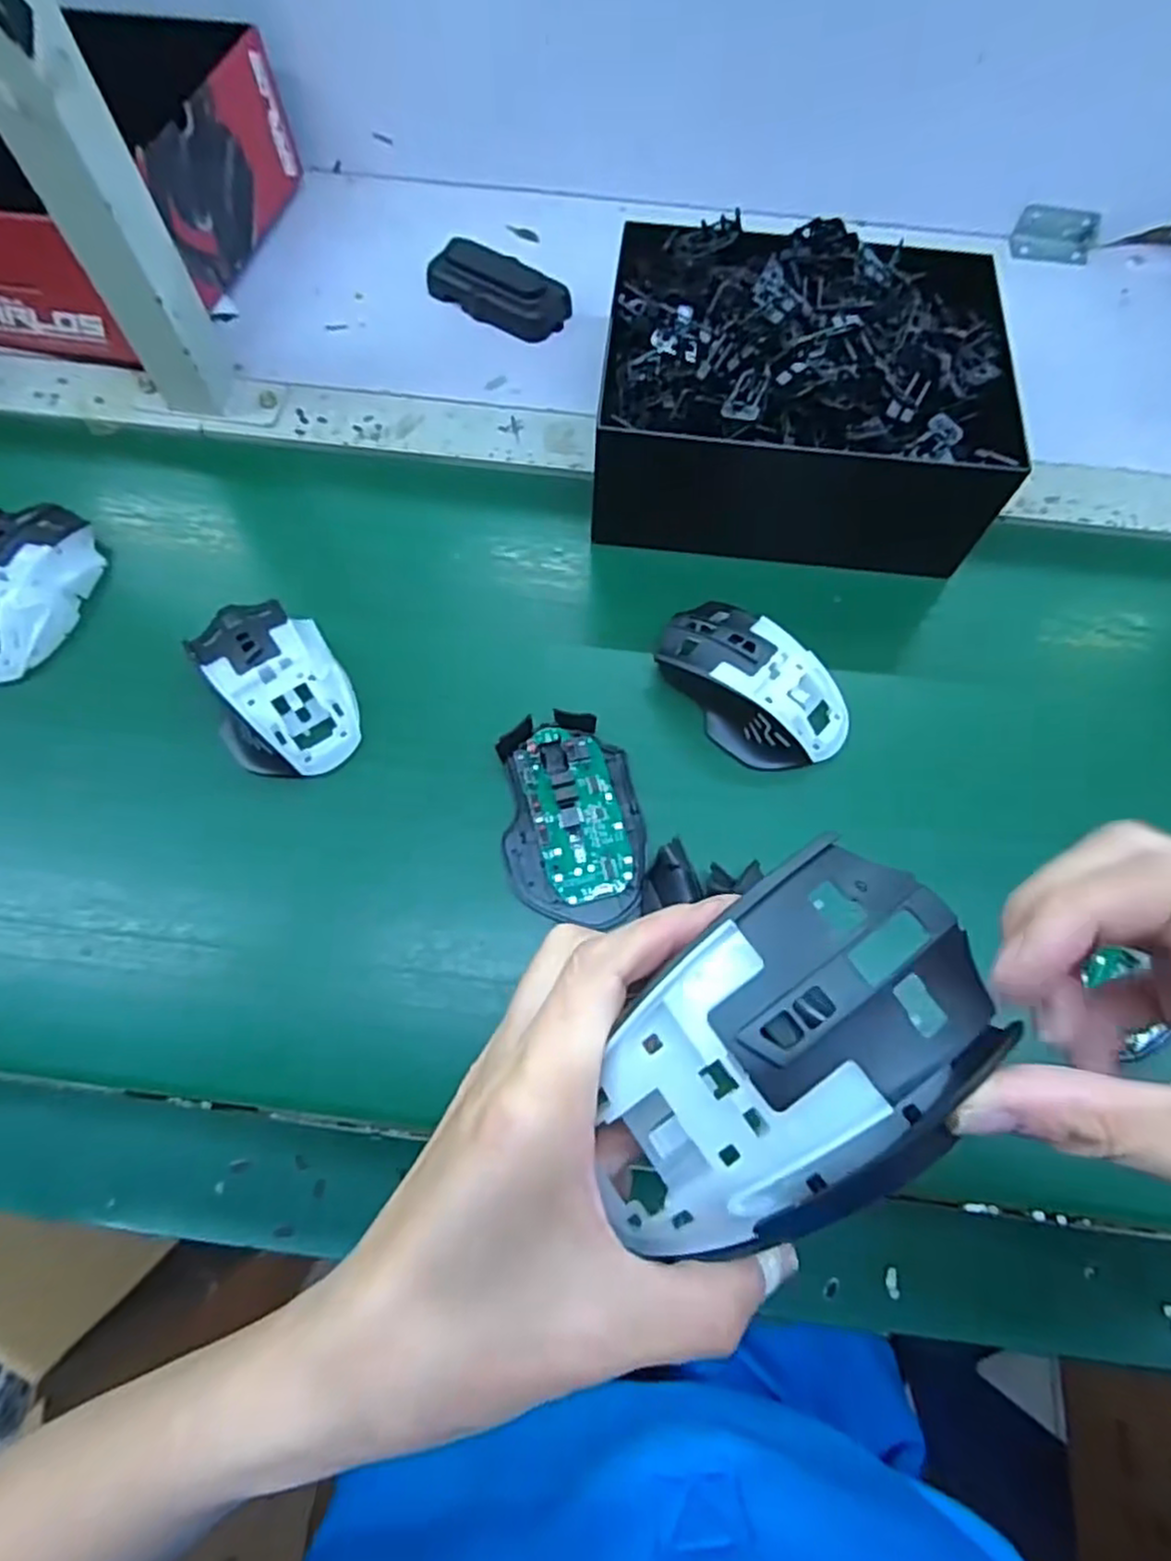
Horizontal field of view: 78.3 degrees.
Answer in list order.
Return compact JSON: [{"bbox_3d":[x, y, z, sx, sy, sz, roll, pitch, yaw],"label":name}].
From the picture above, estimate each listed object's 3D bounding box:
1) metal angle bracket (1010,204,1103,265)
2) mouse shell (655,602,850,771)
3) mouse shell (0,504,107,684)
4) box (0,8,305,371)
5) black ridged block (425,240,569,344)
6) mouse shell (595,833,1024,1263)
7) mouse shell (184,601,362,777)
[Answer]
[{"bbox_3d":[0.380,-0.439,0.580,0.063,0.028,0.023,8,69,2],"label":"metal angle bracket"},{"bbox_3d":[0.092,-0.054,0.402,0.112,0.034,0.066,39,73,13],"label":"mouse shell"},{"bbox_3d":[-0.330,-0.116,0.418,0.068,0.038,0.114,-1,69,-1],"label":"mouse shell"},{"bbox_3d":[-0.341,-0.416,0.498,0.185,0.112,0.236,11,69,3],"label":"box"},{"bbox_3d":[-0.064,-0.358,0.525,0.102,0.023,0.045,26,70,9],"label":"black ridged block"},{"bbox_3d":[0.047,0.066,0.175,0.101,0.042,0.065,-33,73,-13],"label":"mouse shell"},{"bbox_3d":[-0.174,-0.056,0.398,0.073,0.037,0.115,-26,71,-11],"label":"mouse shell"}]

